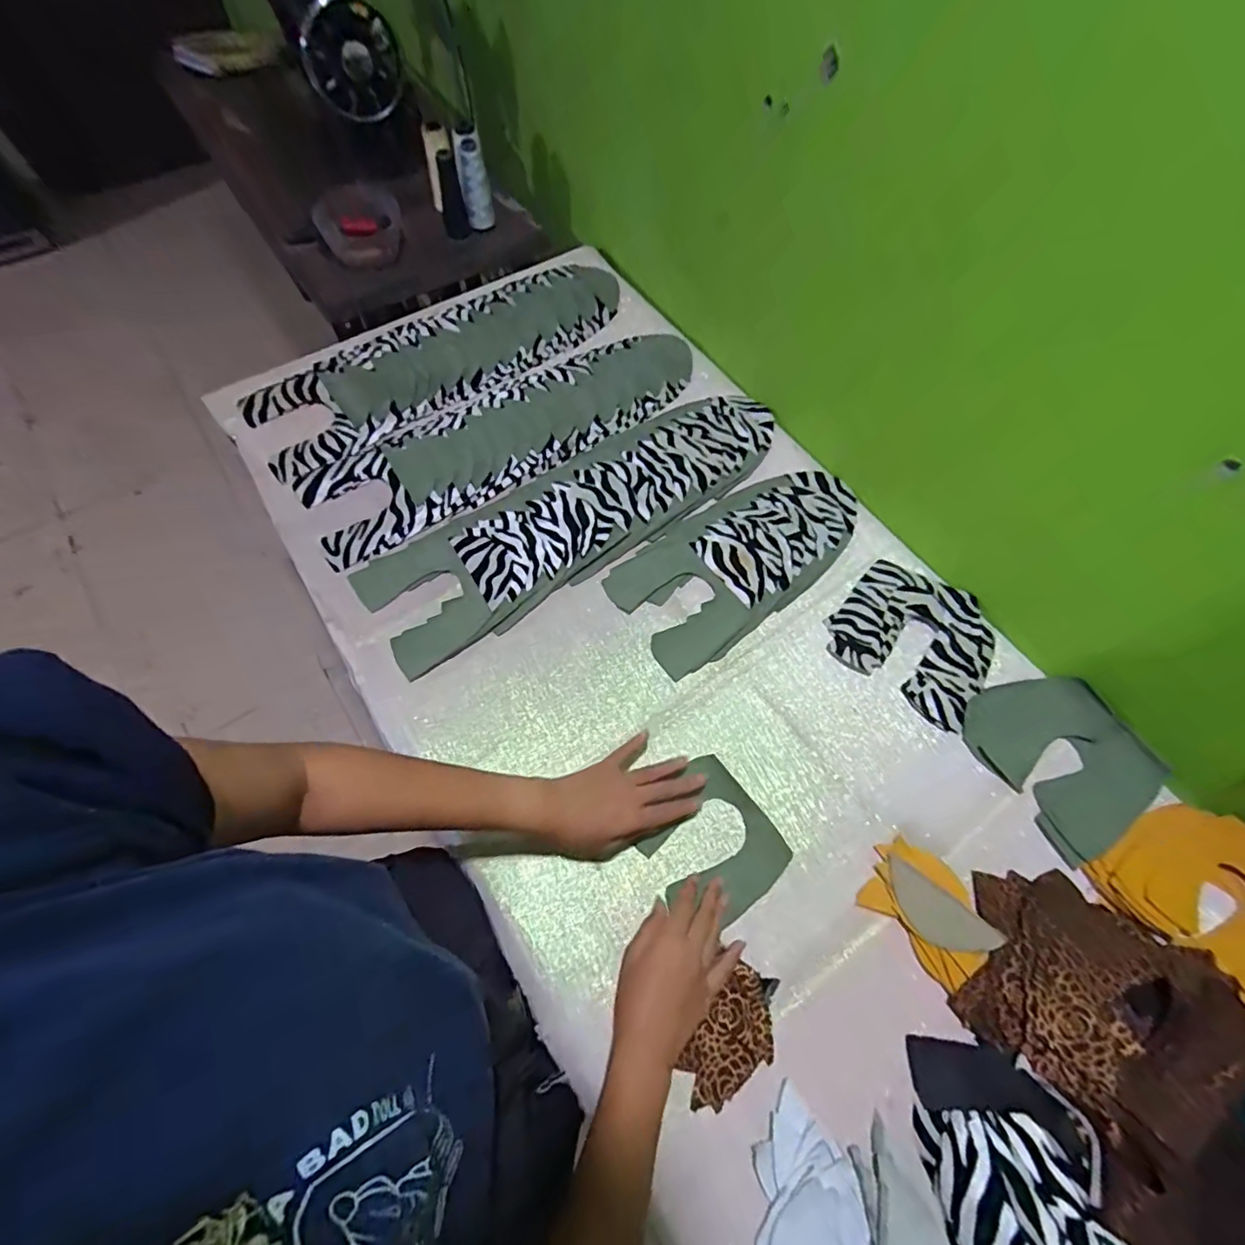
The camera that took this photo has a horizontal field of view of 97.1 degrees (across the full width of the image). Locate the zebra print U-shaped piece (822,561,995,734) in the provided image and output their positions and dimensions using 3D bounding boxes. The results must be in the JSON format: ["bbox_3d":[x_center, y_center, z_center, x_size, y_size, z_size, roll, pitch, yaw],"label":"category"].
[{"bbox_3d":[0.324,0.014,0.609,0.160,0.021,0.149,37,69,13],"label":"zebra print U-shaped piece"}]

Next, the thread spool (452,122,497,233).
[{"bbox_3d":[-0.234,-0.703,0.865,0.047,0.134,0.058,-13,29,-9],"label":"thread spool"}]

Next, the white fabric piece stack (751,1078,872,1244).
[{"bbox_3d":[0.136,0.440,0.397,0.075,0.016,0.148,6,65,0],"label":"white fabric piece stack"}]

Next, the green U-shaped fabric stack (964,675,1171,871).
[{"bbox_3d":[0.447,0.131,0.561,0.149,0.022,0.160,-27,70,-14],"label":"green U-shaped fabric stack"}]

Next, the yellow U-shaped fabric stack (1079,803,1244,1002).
[{"bbox_3d":[0.527,0.244,0.480,0.140,0.020,0.159,-40,59,-9],"label":"yellow U-shaped fabric stack"}]

